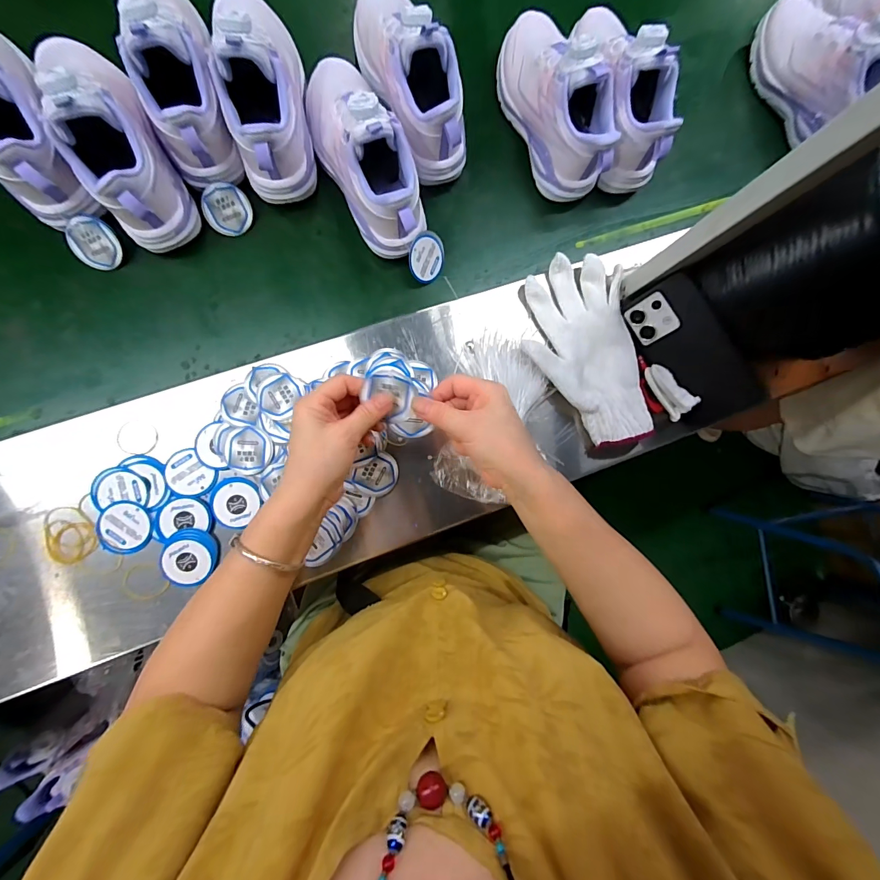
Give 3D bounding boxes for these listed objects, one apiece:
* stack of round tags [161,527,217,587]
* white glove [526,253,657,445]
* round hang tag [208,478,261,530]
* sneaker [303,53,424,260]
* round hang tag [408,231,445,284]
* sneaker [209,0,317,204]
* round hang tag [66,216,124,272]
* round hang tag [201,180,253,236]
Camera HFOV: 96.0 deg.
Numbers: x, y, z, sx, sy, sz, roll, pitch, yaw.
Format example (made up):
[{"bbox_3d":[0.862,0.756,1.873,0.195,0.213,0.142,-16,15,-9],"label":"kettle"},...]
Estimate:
[{"bbox_3d":[-0.245,0.114,0.387,0.049,0.005,0.054,10,87,-7],"label":"stack of round tags"},{"bbox_3d":[0.162,-0.100,0.446,0.124,0.022,0.210,-10,85,-10],"label":"white glove"},{"bbox_3d":[-0.207,0.062,0.398,0.046,0.006,0.050,0,88,-7],"label":"round hang tag"},{"bbox_3d":[-0.081,-0.300,0.410,0.070,0.111,0.208,-27,89,-10],"label":"sneaker"},{"bbox_3d":[-0.015,-0.209,0.450,0.046,0.006,0.054,26,92,-44],"label":"round hang tag"},{"bbox_3d":[-0.175,-0.369,0.400,0.080,0.108,0.217,-8,85,-9],"label":"sneaker"},{"bbox_3d":[-0.355,-0.201,0.407,0.044,0.004,0.048,5,122,-25],"label":"round hang tag"},{"bbox_3d":[-0.231,-0.250,0.430,0.047,0.005,0.048,-12,124,-19],"label":"round hang tag"}]

